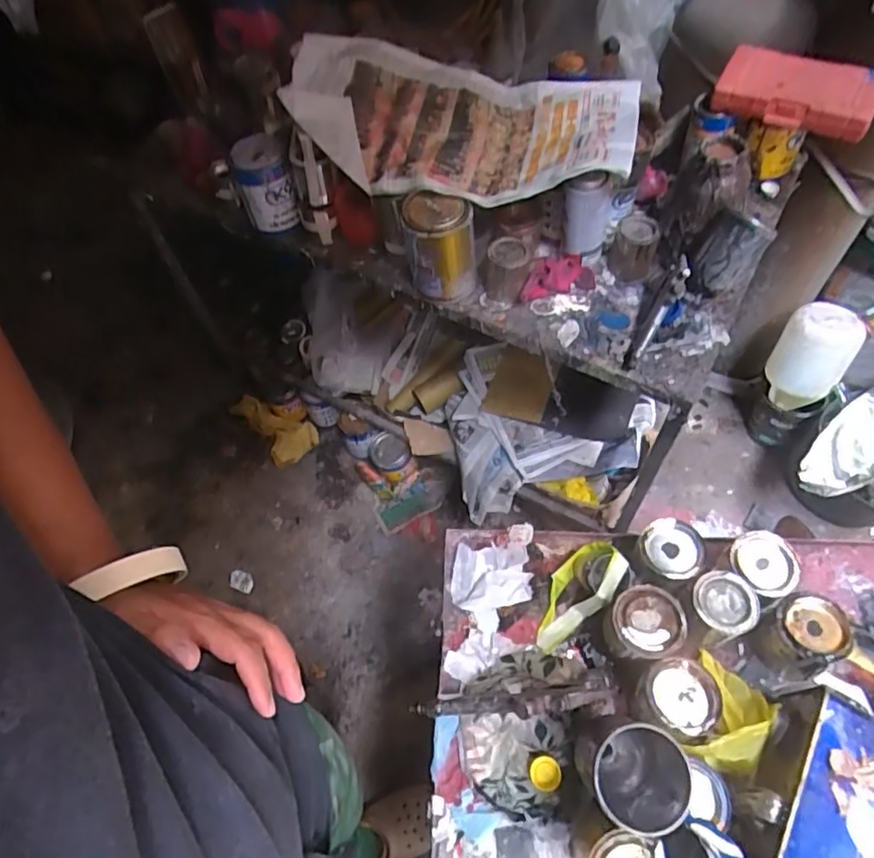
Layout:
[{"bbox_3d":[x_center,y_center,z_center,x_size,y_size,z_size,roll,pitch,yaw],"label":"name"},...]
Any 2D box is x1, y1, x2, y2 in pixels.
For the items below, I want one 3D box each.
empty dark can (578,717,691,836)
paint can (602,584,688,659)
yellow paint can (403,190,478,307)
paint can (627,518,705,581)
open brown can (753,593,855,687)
[{"bbox_3d":[0.173,0.311,0.541,0.078,0.106,0.088,-31,59,-14],"label":"empty dark can"},{"bbox_3d":[0.224,0.217,0.649,0.075,0.071,0.071,-3,56,5],"label":"paint can"},{"bbox_3d":[0.005,-0.273,0.908,0.099,0.147,0.094,-3,56,5],"label":"yellow paint can"},{"bbox_3d":[0.265,0.148,0.694,0.071,0.064,0.069,-3,56,5],"label":"paint can"},{"bbox_3d":[0.389,0.223,0.639,0.078,0.073,0.074,-24,57,-10],"label":"open brown can"}]

